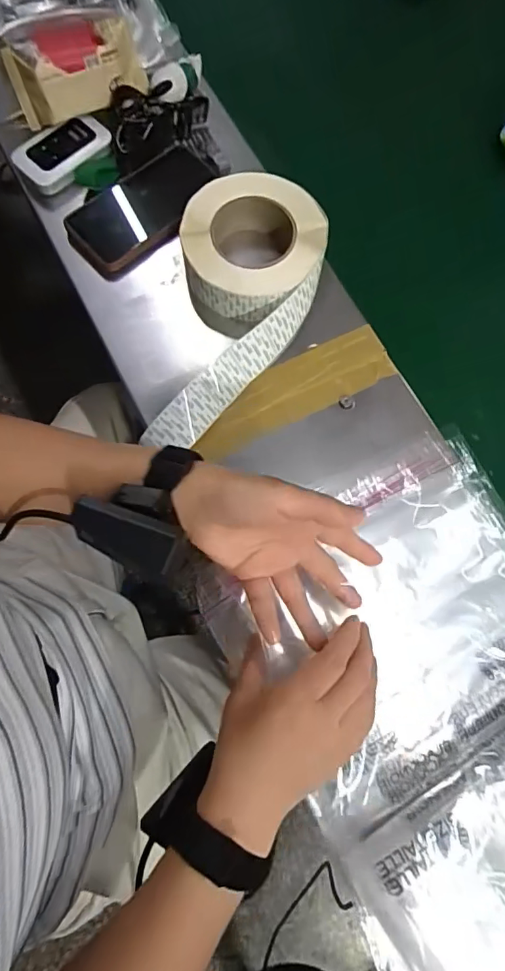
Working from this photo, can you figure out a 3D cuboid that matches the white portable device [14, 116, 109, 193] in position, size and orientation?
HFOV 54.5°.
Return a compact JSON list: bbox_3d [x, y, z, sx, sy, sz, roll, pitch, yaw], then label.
[{"bbox_3d":[-0.196,-0.346,0.508,0.096,0.016,0.060,-37,78,-12],"label":"white portable device"}]

